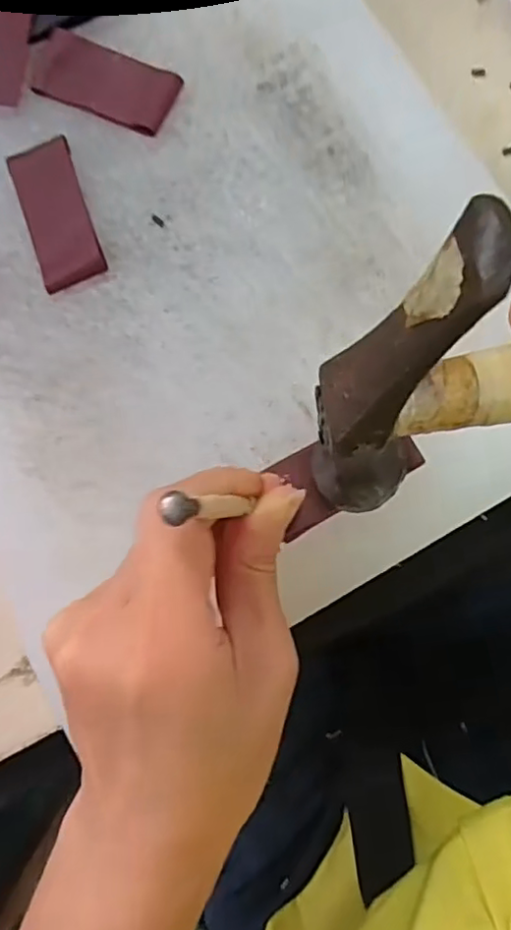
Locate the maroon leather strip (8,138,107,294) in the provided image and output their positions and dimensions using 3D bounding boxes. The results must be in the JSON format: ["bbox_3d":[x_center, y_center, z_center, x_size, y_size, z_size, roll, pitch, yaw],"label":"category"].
[{"bbox_3d":[-0.083,-0.104,0.259,0.027,0.006,0.060,-19,84,3],"label":"maroon leather strip"}]

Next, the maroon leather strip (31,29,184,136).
[{"bbox_3d":[-0.064,-0.161,0.262,0.061,0.006,0.028,25,88,6],"label":"maroon leather strip"}]

